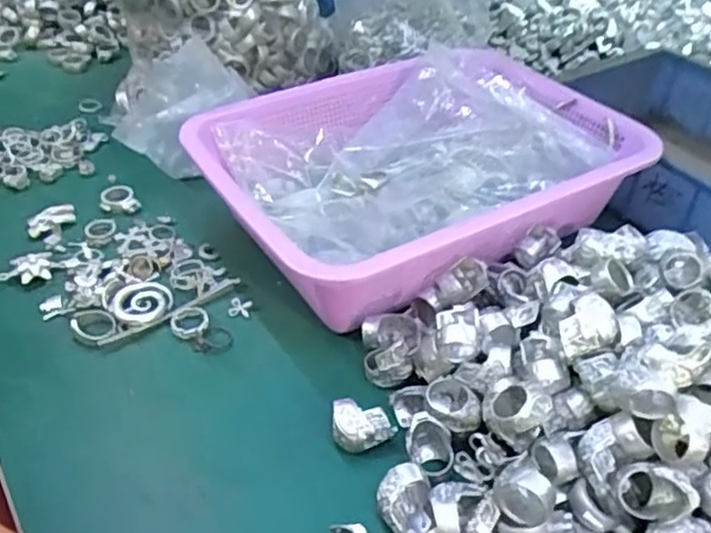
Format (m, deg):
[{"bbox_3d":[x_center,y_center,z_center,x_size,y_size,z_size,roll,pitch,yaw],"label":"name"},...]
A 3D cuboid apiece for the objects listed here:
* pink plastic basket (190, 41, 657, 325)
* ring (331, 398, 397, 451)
[{"bbox_3d":[0.047,-0.072,0.510,0.303,0.079,0.221,-22,46,-25],"label":"pink plastic basket"},{"bbox_3d":[0.004,0.089,0.372,0.034,0.023,0.022,0,41,-1],"label":"ring"}]

